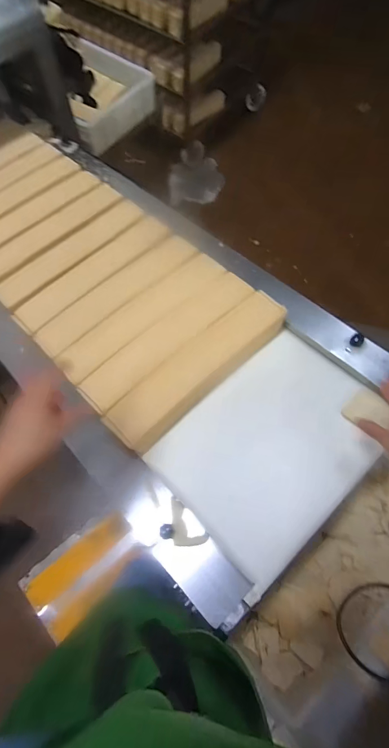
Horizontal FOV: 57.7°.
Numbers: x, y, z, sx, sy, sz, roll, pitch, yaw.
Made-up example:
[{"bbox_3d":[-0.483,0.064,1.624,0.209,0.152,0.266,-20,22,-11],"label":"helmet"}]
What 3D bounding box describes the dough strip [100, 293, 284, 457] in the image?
[{"bbox_3d":[0.013,-0.015,0.639,0.376,0.026,0.097,-39,73,-14],"label":"dough strip"}]

